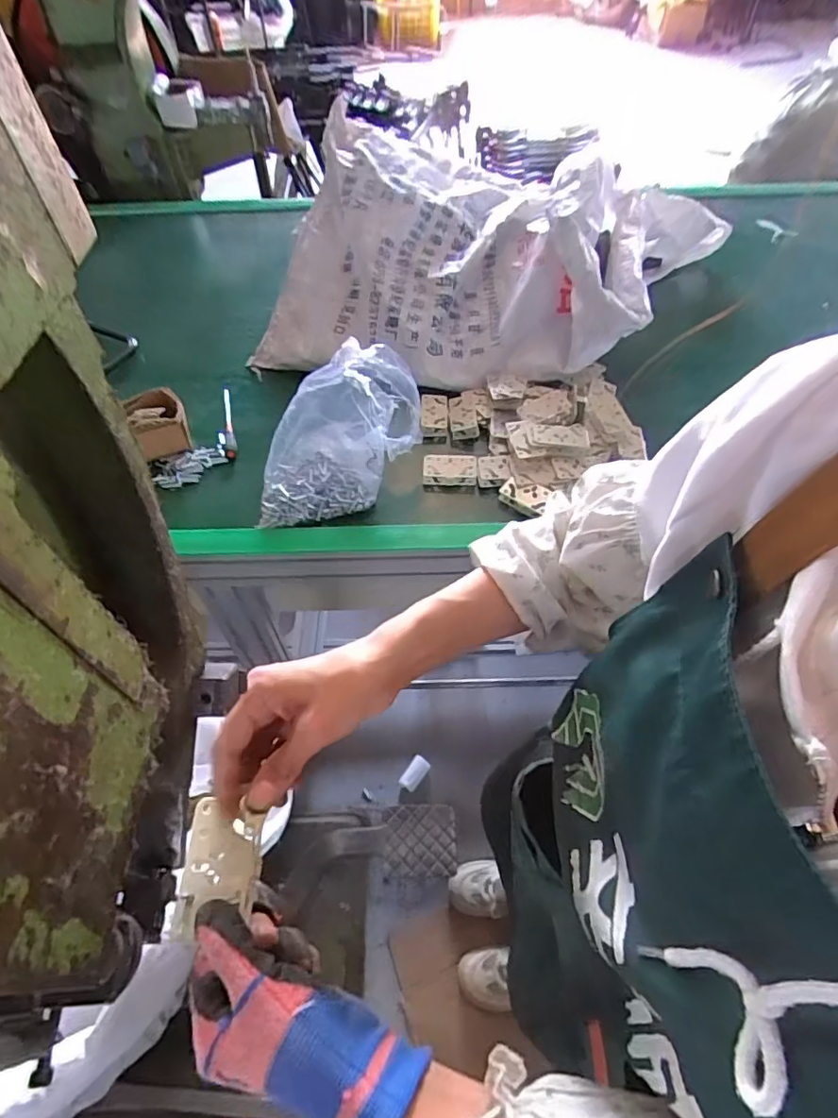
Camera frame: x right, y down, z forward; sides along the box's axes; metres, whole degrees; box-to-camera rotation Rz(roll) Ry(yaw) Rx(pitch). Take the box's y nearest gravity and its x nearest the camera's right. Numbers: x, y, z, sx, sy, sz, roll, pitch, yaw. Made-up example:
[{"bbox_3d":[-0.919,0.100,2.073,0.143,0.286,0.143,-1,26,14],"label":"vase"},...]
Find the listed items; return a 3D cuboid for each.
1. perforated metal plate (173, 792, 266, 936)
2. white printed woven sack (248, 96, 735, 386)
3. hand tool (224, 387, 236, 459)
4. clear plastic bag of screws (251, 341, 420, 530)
[{"bbox_3d":[-0.122,0.189,0.346,0.044,0.006,0.073,7,52,-14],"label":"perforated metal plate"},{"bbox_3d":[0.148,-0.563,1.006,0.738,0.224,0.598,14,56,12],"label":"white printed woven sack"},{"bbox_3d":[-0.310,-0.227,0.909,0.019,0.012,0.168,-12,55,-7],"label":"hand tool"},{"bbox_3d":[-0.108,-0.165,0.746,0.242,0.173,0.125,-15,55,-9],"label":"clear plastic bag of screws"}]

